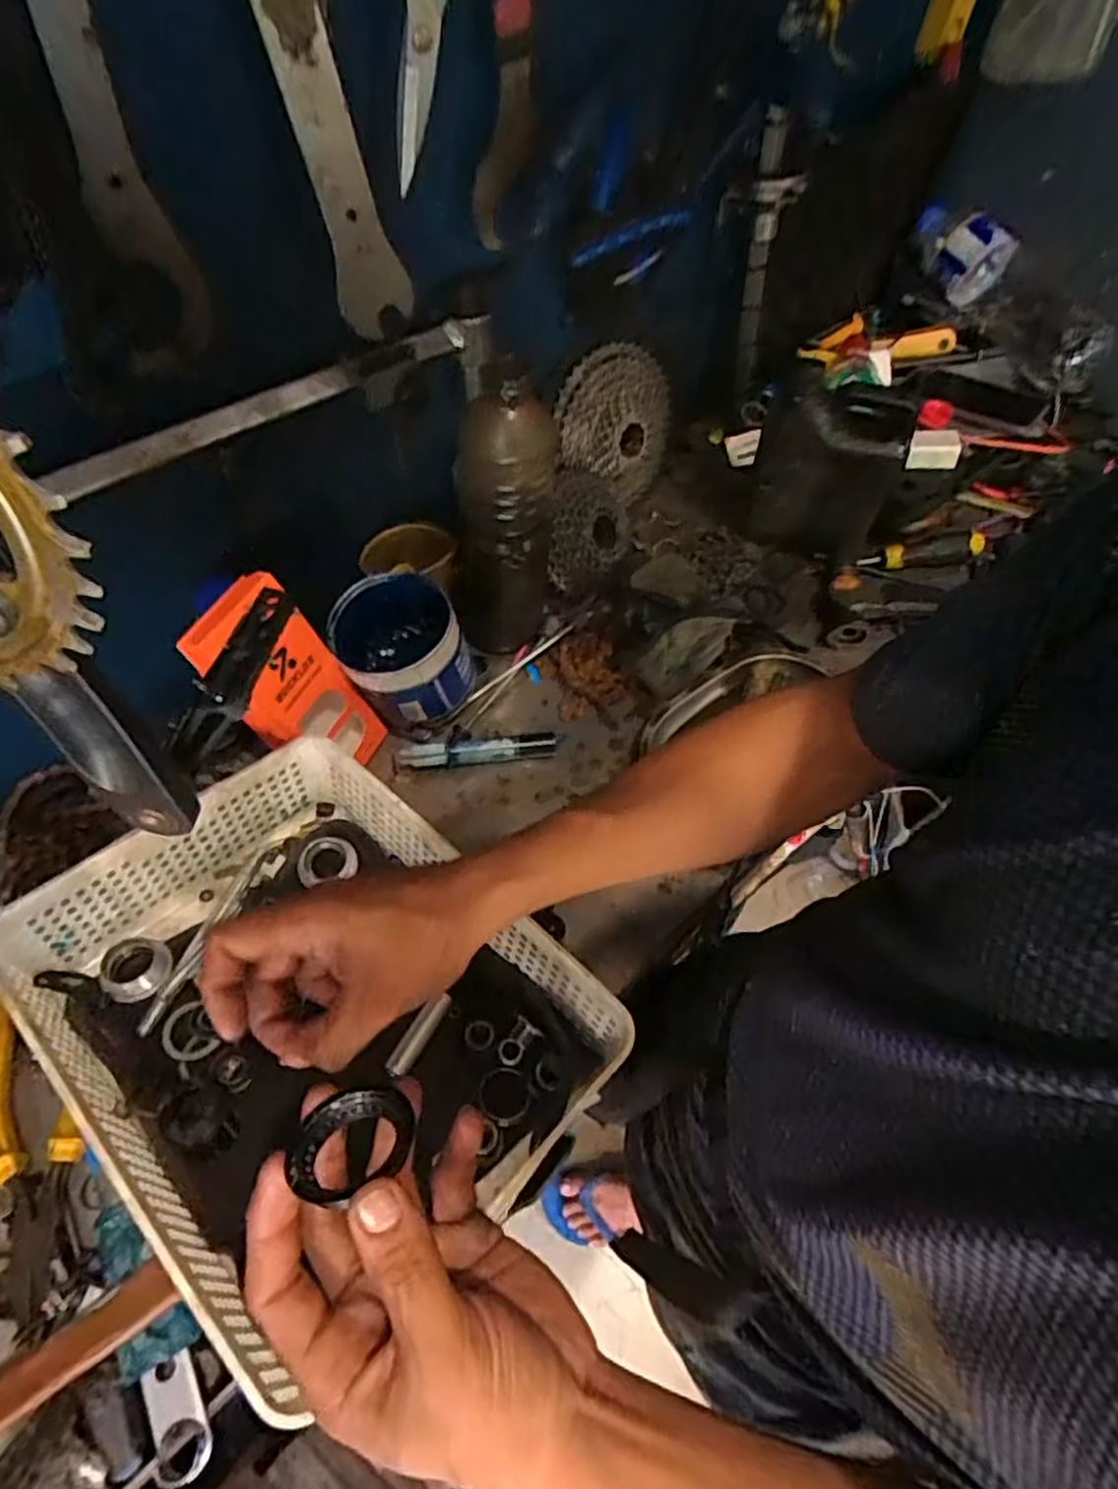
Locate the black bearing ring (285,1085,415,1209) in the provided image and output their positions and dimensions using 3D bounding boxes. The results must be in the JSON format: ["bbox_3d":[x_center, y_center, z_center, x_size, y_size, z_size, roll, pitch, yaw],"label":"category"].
[{"bbox_3d":[-0.082,0.155,0.279,0.042,0.011,0.047,16,30,30],"label":"black bearing ring"}]

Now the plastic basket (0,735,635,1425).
[{"bbox_3d":[-0.153,0.162,0.454,0.327,0.107,0.247,40,65,19],"label":"plastic basket"}]

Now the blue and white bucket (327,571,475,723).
[{"bbox_3d":[-0.133,-0.076,0.606,0.112,0.100,0.104,1,59,-2],"label":"blue and white bucket"}]

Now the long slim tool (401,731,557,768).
[{"bbox_3d":[-0.071,0.004,0.625,0.136,0.017,0.026,-8,60,-7],"label":"long slim tool"}]

